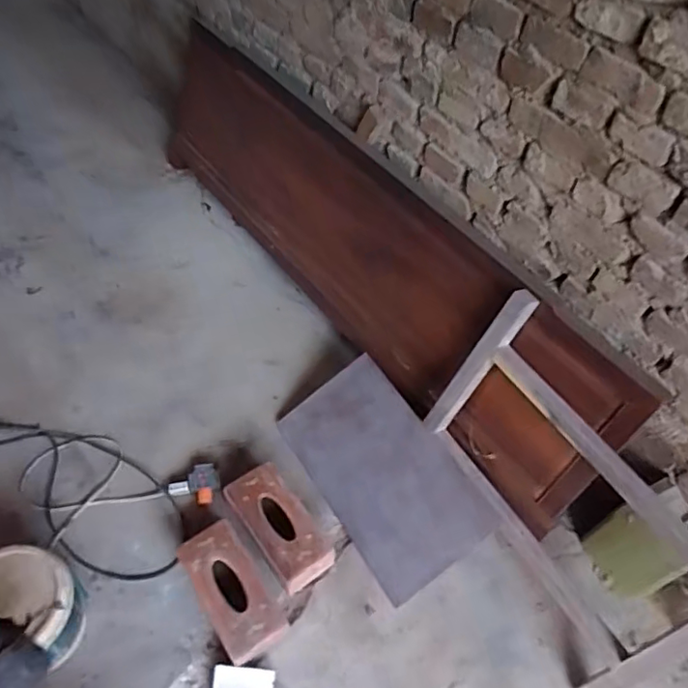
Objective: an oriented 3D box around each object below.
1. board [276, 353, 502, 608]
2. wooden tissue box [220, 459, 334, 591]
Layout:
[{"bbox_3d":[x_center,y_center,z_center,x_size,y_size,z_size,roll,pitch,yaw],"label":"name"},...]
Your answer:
[{"bbox_3d":[0.087,0.299,1.390,0.296,0.021,0.522,-39,61,1],"label":"board"},{"bbox_3d":[-0.150,0.413,1.314,0.145,0.101,0.275,-30,60,-24],"label":"wooden tissue box"}]

